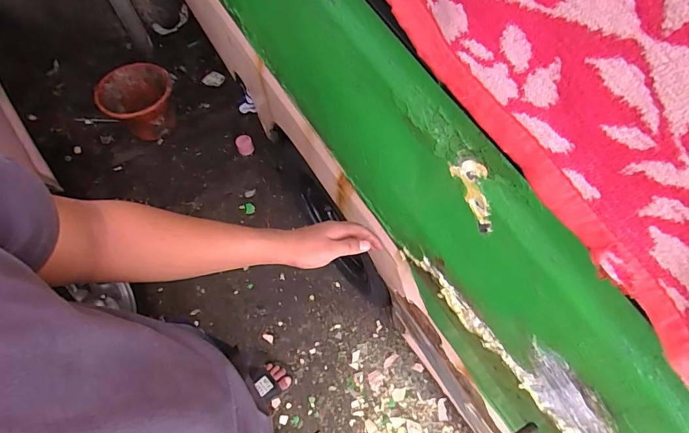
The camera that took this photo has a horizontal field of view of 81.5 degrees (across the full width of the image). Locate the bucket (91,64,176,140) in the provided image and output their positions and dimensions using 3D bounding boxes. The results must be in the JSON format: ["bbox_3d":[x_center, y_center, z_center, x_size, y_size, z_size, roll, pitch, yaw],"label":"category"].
[{"bbox_3d":[-0.803,-0.442,1.591,0.279,0.191,0.235,-26,67,-12],"label":"bucket"}]

